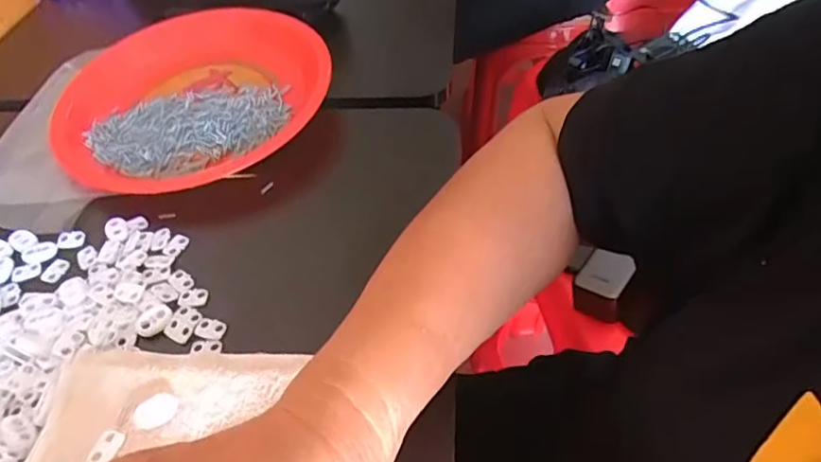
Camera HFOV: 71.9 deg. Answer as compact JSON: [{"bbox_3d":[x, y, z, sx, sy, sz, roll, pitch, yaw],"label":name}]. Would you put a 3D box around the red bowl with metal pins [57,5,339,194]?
[{"bbox_3d":[-0.181,-0.117,0.481,0.222,0.038,0.198,-13,48,-8],"label":"red bowl with metal pins"}]

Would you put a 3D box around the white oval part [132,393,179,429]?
[{"bbox_3d":[-0.134,0.094,0.296,0.022,0.004,0.015,-28,52,-20],"label":"white oval part"}]

